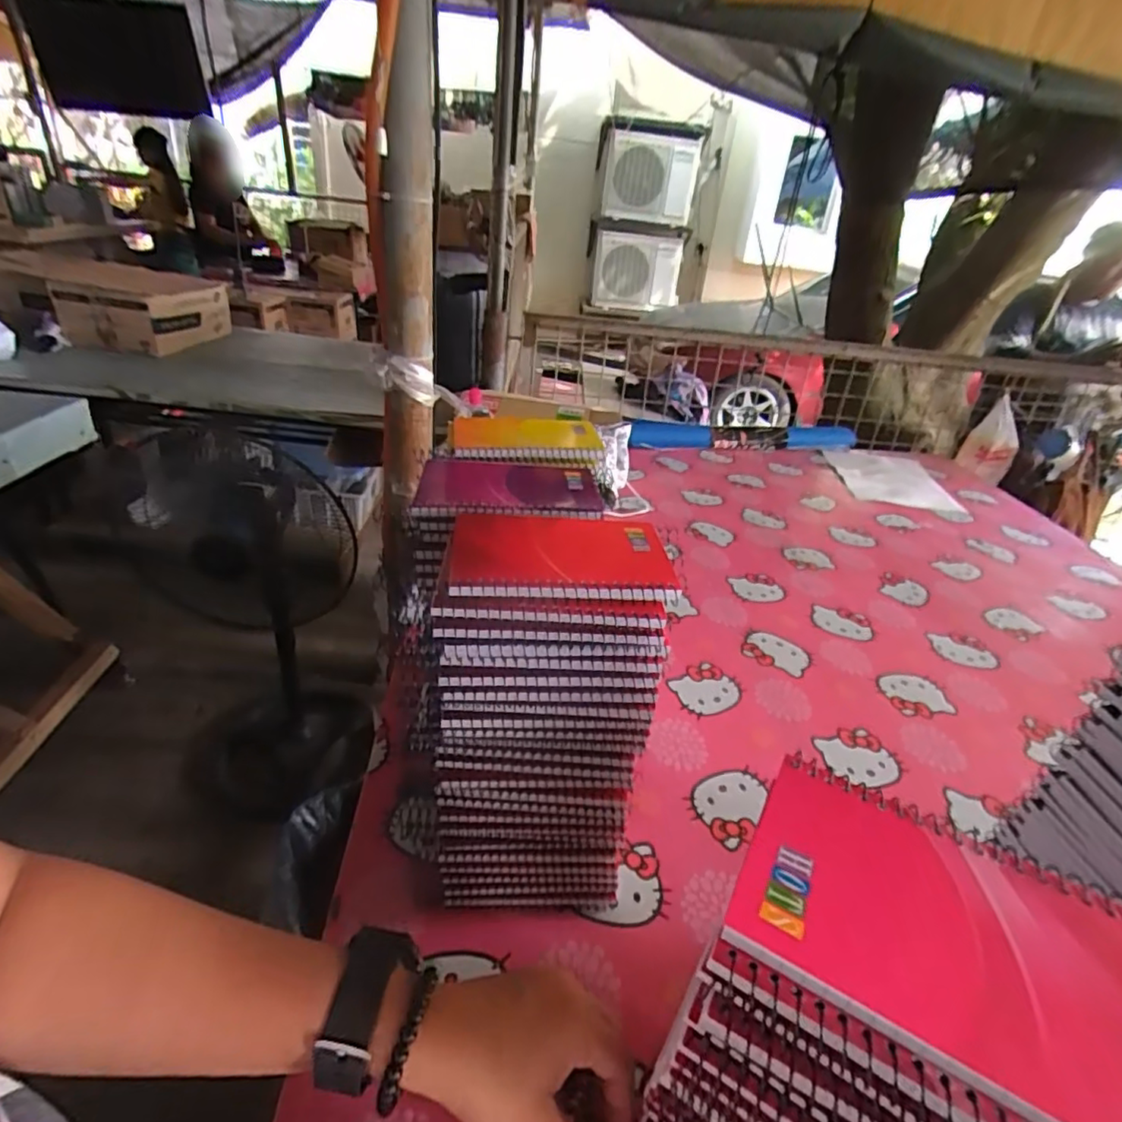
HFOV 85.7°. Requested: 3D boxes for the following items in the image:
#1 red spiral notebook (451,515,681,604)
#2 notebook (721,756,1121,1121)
[{"bbox_3d":[0.000,-0.005,0.374,0.130,0.010,0.085,2,31,-6],"label":"red spiral notebook"},{"bbox_3d":[0.126,0.118,0.187,0.128,0.007,0.081,20,34,23],"label":"notebook"}]

